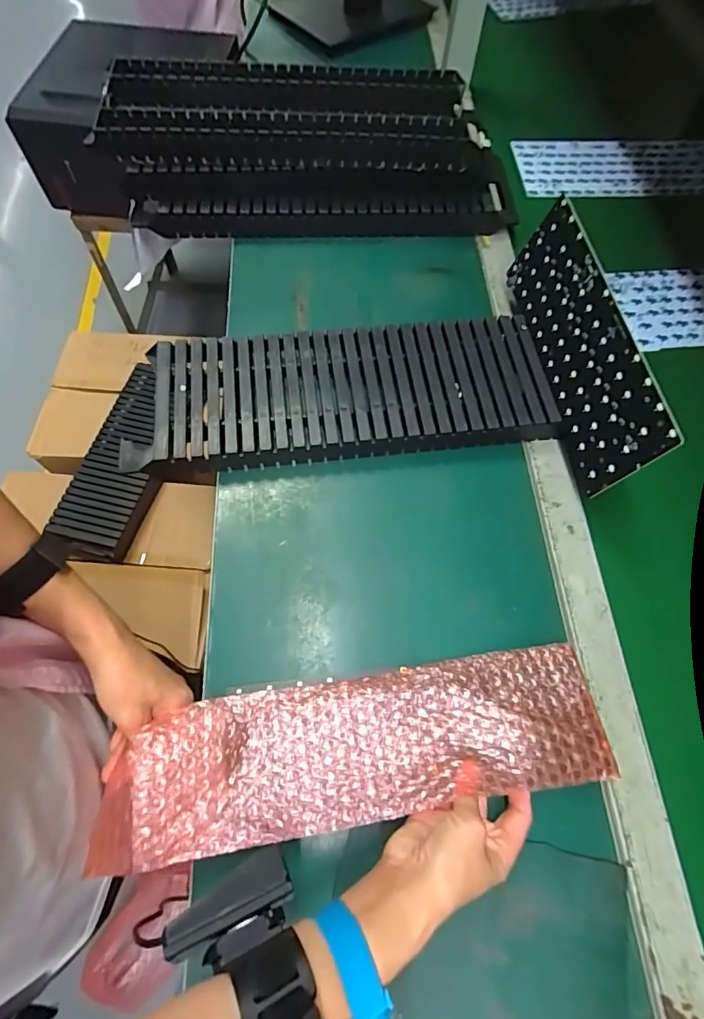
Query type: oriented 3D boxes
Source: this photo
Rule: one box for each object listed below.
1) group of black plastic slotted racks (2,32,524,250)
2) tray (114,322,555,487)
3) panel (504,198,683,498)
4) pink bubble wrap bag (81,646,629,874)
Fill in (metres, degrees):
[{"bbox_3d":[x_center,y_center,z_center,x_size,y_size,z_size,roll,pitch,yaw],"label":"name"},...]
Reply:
[{"bbox_3d":[-0.087,-0.431,0.579,0.551,0.117,0.188,-2,68,-2],"label":"group of black plastic slotted racks"},{"bbox_3d":[-0.003,-0.113,0.477,0.411,0.038,0.150,-4,66,-5],"label":"tray"},{"bbox_3d":[0.206,-0.151,0.445,0.006,0.098,0.275,0,66,-21],"label":"panel"},{"bbox_3d":[0.009,0.171,0.346,0.350,0.028,0.093,-8,67,-8],"label":"pink bubble wrap bag"}]

